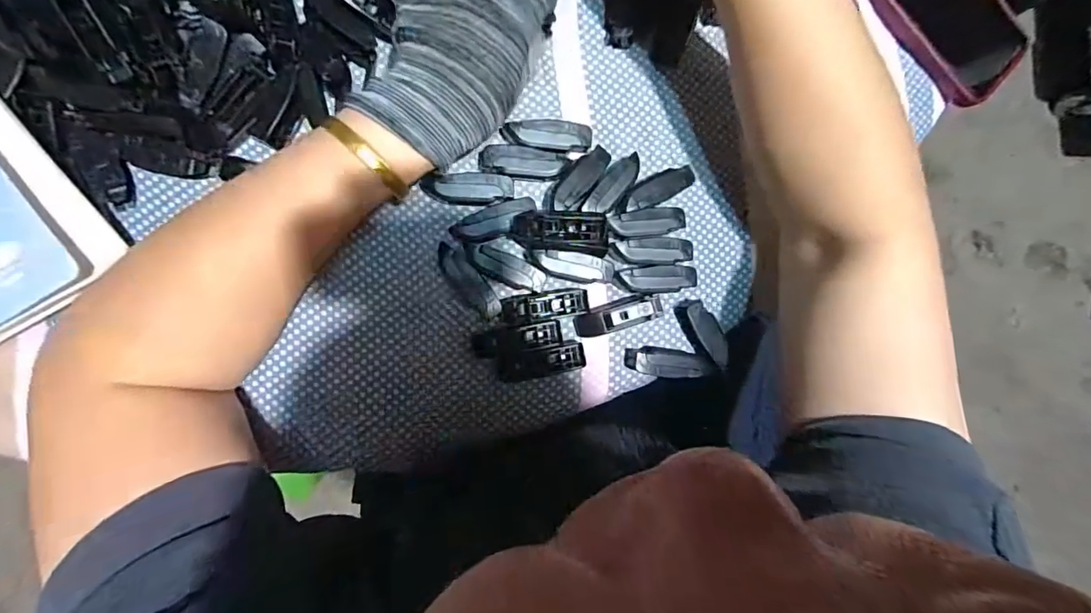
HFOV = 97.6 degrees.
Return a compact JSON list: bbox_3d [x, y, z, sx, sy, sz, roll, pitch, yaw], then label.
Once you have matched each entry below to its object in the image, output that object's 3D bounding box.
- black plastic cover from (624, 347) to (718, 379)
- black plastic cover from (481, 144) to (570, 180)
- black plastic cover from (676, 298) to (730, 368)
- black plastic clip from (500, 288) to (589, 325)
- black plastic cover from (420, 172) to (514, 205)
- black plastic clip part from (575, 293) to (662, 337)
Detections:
[{"bbox_3d":[0.082,0.037,0.315,0.055,0.018,0.018,8,89,-8],"label":"black plastic cover"},{"bbox_3d":[-0.014,-0.091,0.302,0.055,0.007,0.021,7,89,-8],"label":"black plastic cover"},{"bbox_3d":[0.106,0.018,0.321,0.017,0.016,0.048,-30,94,-7],"label":"black plastic cover"},{"bbox_3d":[0.000,0.000,0.306,0.054,0.010,0.018,-8,91,-8],"label":"black plastic clip"},{"bbox_3d":[-0.048,-0.074,0.299,0.054,0.016,0.020,0,90,-8],"label":"black plastic cover"},{"bbox_3d":[0.047,0.006,0.313,0.054,0.016,0.018,-17,92,-8],"label":"black plastic clip part"}]

